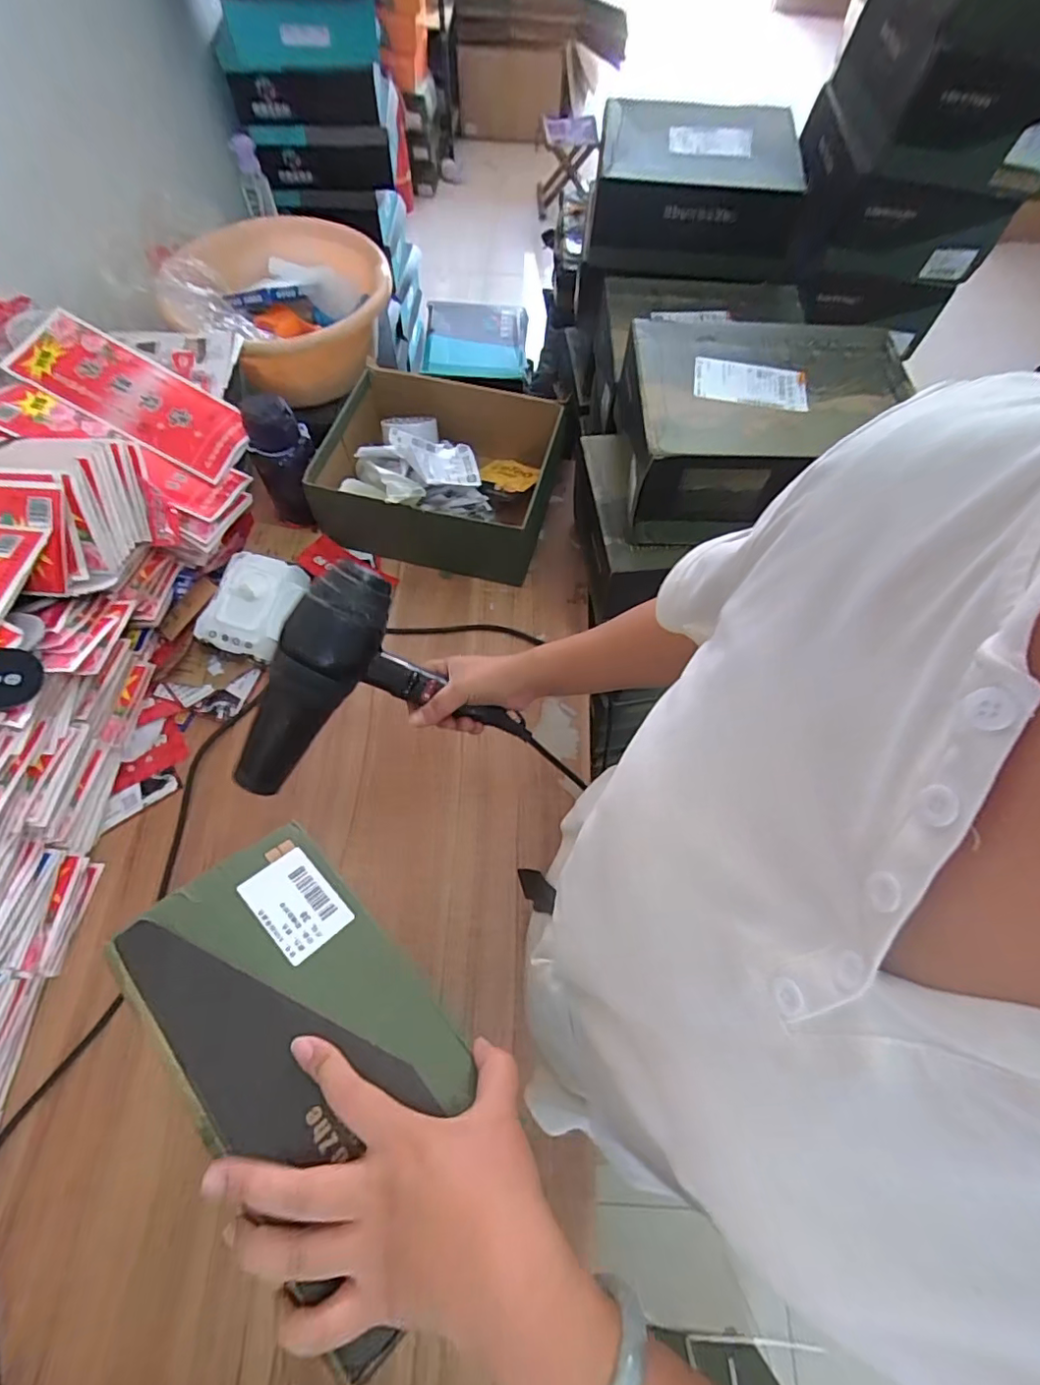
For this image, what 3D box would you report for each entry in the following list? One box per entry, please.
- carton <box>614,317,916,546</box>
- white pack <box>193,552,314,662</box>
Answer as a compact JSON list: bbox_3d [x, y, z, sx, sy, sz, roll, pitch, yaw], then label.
[{"bbox_3d":[0.288,-0.323,0.679,0.314,0.111,0.275,3,64,-1],"label":"carton"},{"bbox_3d":[-0.356,-0.124,0.761,0.115,0.040,0.150,17,65,6],"label":"white pack"}]

